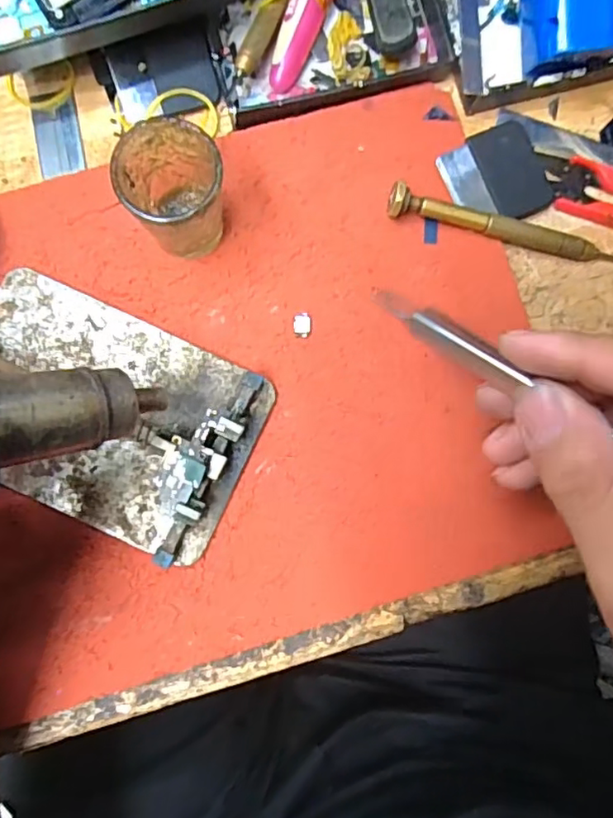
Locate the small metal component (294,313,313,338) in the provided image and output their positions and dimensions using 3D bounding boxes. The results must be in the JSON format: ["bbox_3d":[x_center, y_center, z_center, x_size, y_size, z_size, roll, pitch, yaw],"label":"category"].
[{"bbox_3d":[-0.001,-0.034,0.242,0.008,0.004,0.010,0,85,-3],"label":"small metal component"}]

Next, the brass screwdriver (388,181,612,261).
[{"bbox_3d":[0.091,-0.074,0.247,0.119,0.014,0.011,10,84,-2],"label":"brass screwdriver"}]

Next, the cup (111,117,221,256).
[{"bbox_3d":[-0.050,-0.079,0.222,0.033,0.047,0.037,2,87,-5],"label":"cup"}]

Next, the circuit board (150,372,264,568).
[{"bbox_3d":[-0.044,0.019,0.227,0.025,0.017,0.077,26,84,0],"label":"circuit board"}]

